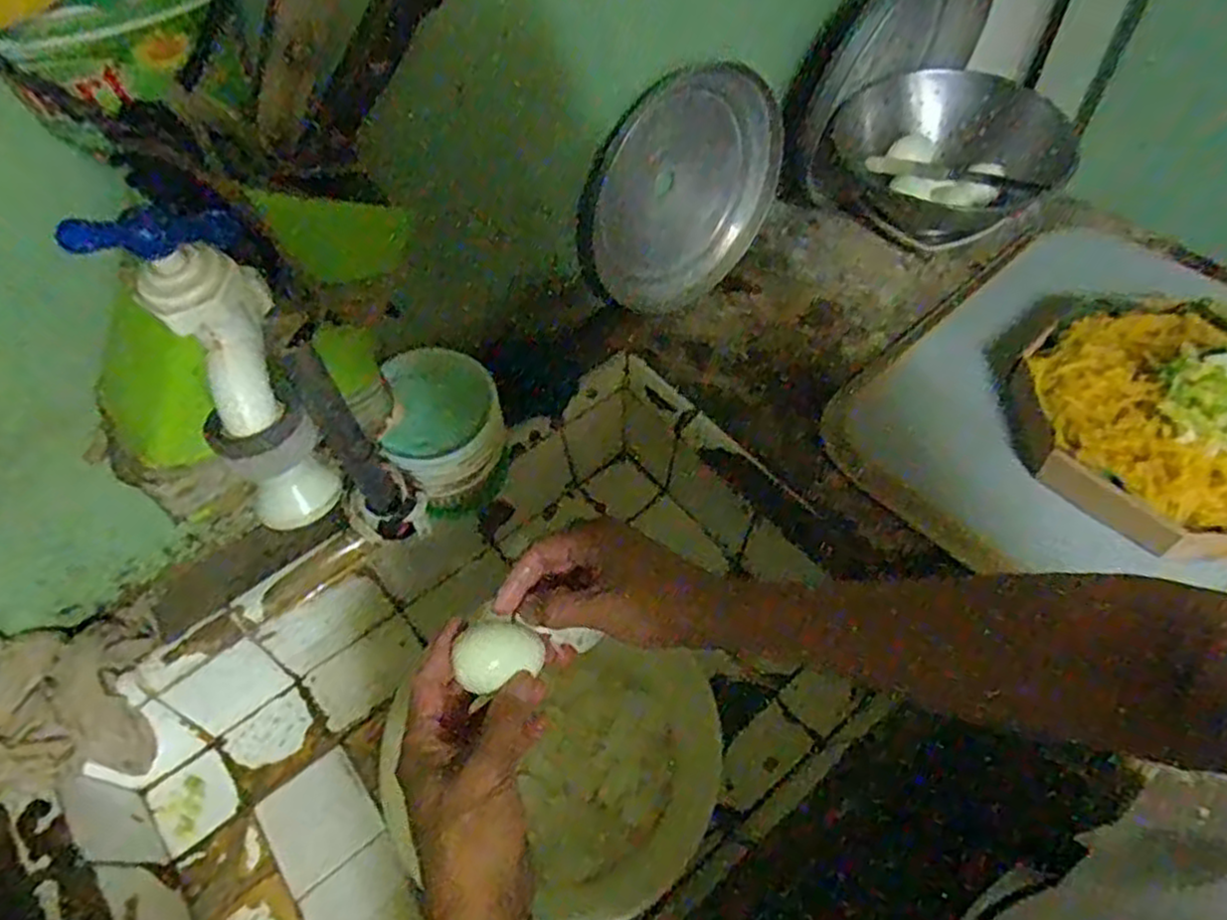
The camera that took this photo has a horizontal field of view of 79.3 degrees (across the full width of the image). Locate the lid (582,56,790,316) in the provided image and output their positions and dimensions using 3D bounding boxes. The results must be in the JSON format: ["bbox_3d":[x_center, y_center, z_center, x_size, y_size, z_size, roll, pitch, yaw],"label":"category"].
[{"bbox_3d":[0.076,-0.281,0.776,0.247,0.202,0.032,-36,34,-8],"label":"lid"}]

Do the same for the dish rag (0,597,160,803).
[{"bbox_3d":[-0.433,0.192,0.573,0.150,0.146,0.111,-25,58,-12],"label":"dish rag"}]

